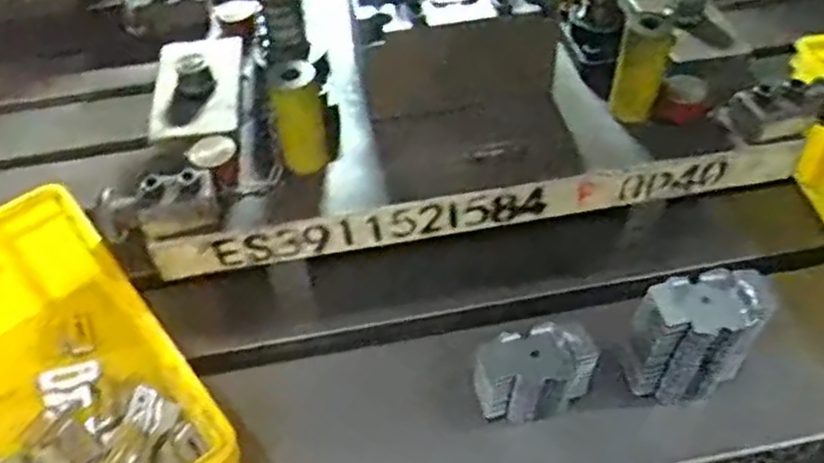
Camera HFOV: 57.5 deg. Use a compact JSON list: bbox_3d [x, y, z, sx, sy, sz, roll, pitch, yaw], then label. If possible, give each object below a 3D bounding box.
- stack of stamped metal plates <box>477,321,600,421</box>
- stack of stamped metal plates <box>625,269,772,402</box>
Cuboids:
[{"bbox_3d":[0.100,0.120,0.625,0.087,0.078,0.053,-14,49,-10],"label":"stack of stamped metal plates"},{"bbox_3d":[0.223,0.089,0.608,0.106,0.113,0.056,-15,49,-10],"label":"stack of stamped metal plates"}]

